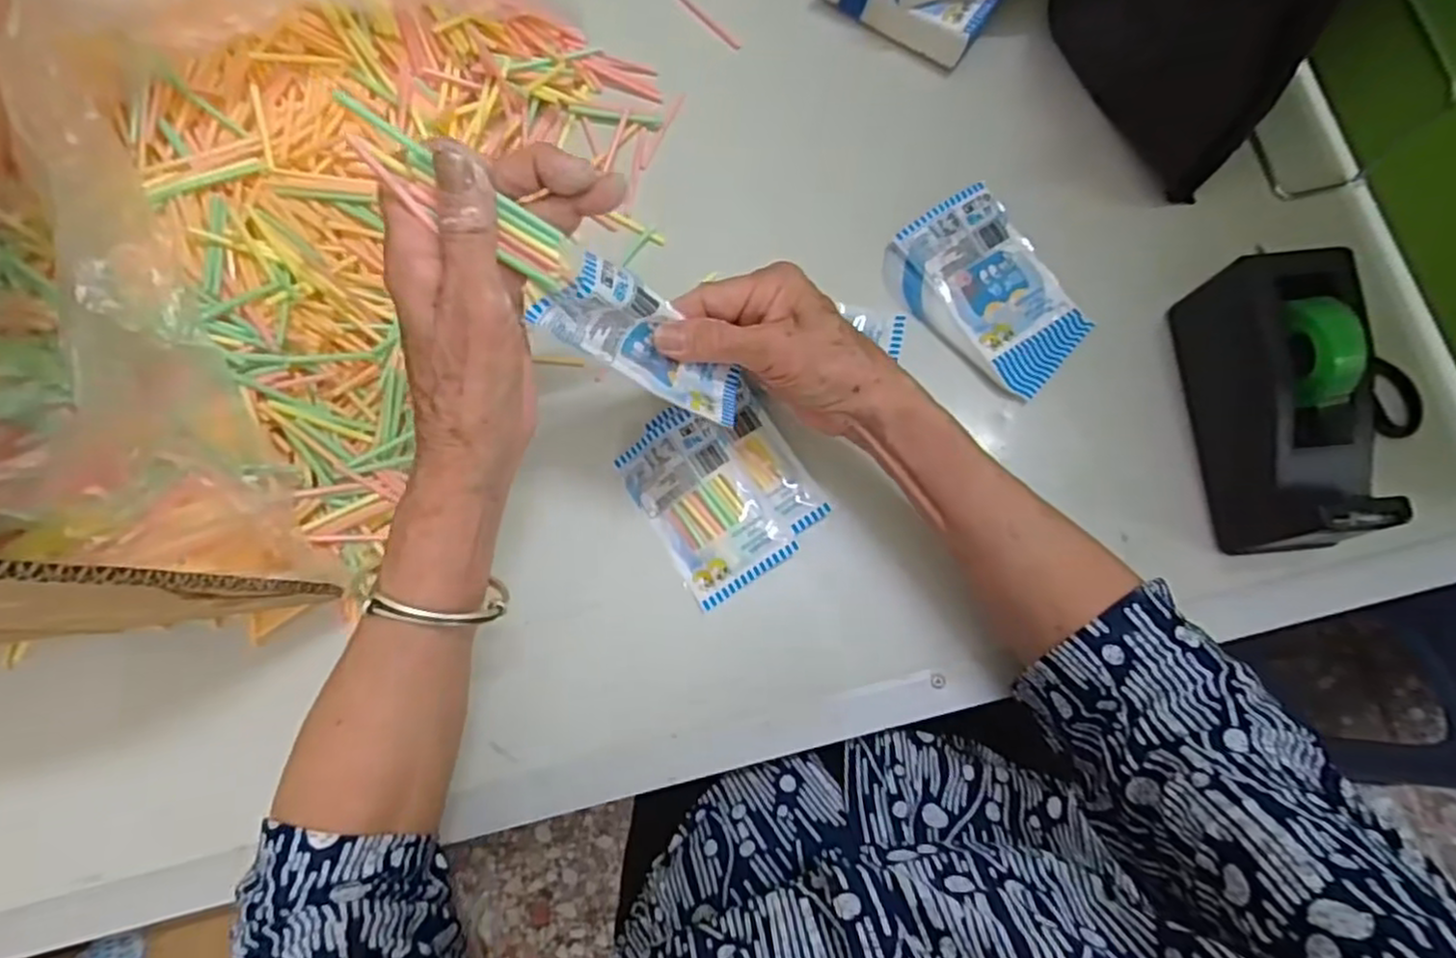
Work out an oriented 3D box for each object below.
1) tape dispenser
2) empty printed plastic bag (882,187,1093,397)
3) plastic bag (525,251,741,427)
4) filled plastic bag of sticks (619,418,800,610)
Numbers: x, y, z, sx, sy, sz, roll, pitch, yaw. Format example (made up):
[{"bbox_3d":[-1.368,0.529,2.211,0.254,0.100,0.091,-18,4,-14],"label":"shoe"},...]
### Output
[{"bbox_3d":[0.298,-0.040,0.388,0.059,0.088,0.153,-3,79,0],"label":"tape dispenser"},{"bbox_3d":[0.160,-0.114,0.445,0.082,0.016,0.122,-37,81,-6],"label":"empty printed plastic bag"},{"bbox_3d":[-0.035,-0.064,0.339,0.100,0.033,0.046,33,78,-26],"label":"plastic bag"},{"bbox_3d":[-0.013,0.015,0.422,0.062,0.016,0.102,-31,80,-5],"label":"filled plastic bag of sticks"}]

